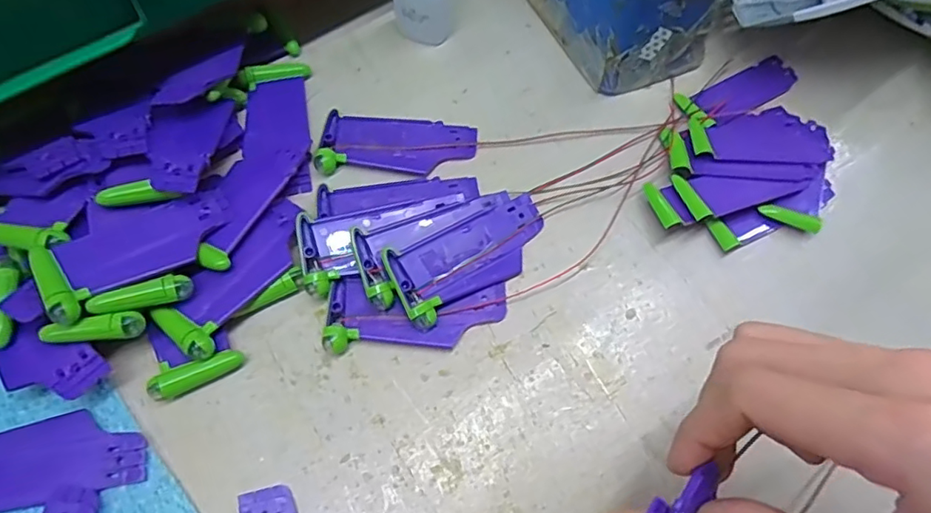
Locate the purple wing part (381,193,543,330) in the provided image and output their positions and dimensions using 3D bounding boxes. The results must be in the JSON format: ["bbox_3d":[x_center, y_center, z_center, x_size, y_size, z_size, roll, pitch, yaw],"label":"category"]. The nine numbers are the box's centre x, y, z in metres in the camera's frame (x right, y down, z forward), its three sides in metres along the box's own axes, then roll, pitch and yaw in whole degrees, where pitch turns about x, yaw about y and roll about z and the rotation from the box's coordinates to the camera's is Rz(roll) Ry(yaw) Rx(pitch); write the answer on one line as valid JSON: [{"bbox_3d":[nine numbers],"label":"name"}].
[{"bbox_3d":[0.005,0.000,0.298,0.088,0.020,0.040,-26,68,-12],"label":"purple wing part"}]

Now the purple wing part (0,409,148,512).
[{"bbox_3d":[-0.192,0.092,0.259,0.086,0.011,0.039,-11,66,-6],"label":"purple wing part"}]

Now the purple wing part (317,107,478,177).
[{"bbox_3d":[-0.039,-0.065,0.335,0.088,0.004,0.038,7,65,2],"label":"purple wing part"}]

